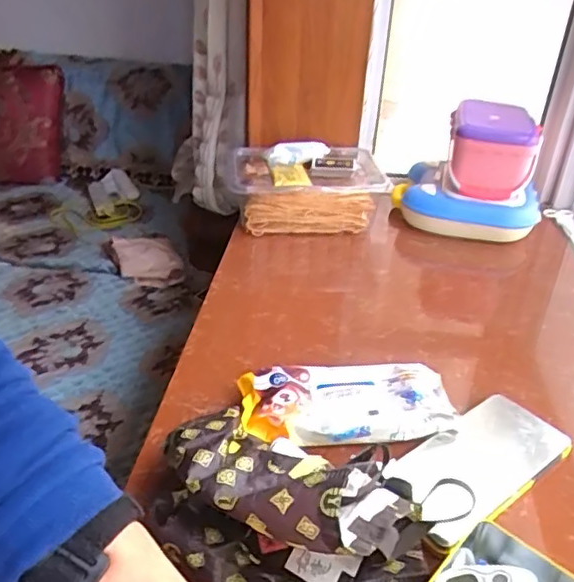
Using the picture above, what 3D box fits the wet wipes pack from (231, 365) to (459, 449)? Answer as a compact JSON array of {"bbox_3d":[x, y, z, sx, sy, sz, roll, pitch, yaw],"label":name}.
[{"bbox_3d":[0.079,0.157,0.796,0.279,0.066,0.133,1,32,-1],"label":"wet wipes pack"}]

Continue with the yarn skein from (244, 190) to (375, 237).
[{"bbox_3d":[0.044,-0.151,1.241,0.265,0.113,0.046,2,33,-1],"label":"yarn skein"}]

